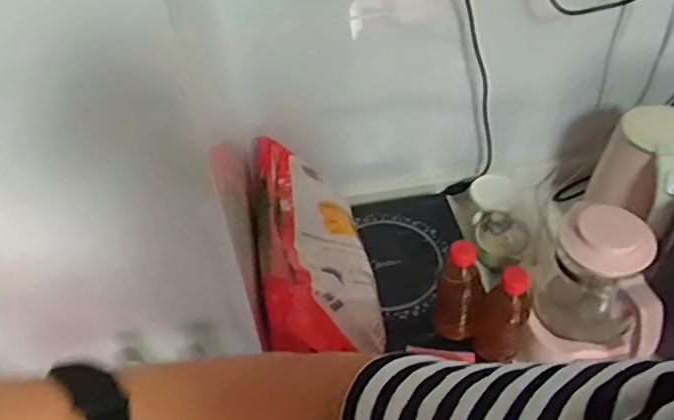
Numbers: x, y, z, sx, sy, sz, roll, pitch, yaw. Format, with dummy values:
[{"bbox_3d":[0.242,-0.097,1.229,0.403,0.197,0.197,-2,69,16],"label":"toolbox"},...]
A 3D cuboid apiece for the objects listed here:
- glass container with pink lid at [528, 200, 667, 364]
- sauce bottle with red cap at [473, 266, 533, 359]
[{"bbox_3d":[0.337,0.100,0.796,0.126,0.182,0.131,8,47,12],"label":"glass container with pink lid"},{"bbox_3d":[0.222,0.131,0.807,0.060,0.146,0.055,22,51,23],"label":"sauce bottle with red cap"}]

